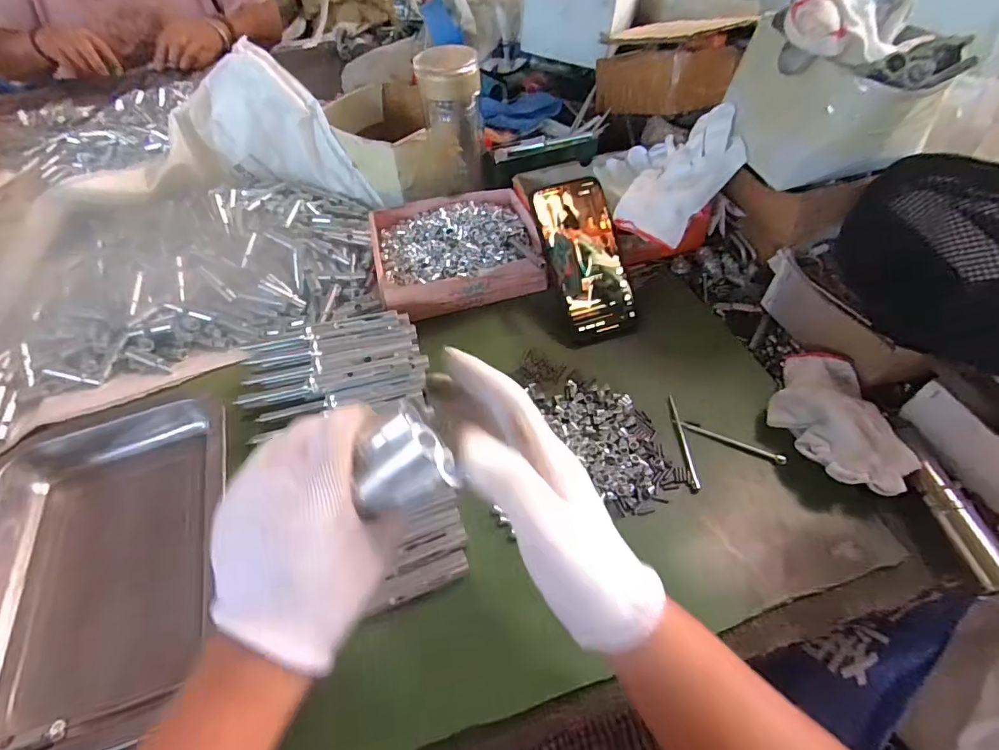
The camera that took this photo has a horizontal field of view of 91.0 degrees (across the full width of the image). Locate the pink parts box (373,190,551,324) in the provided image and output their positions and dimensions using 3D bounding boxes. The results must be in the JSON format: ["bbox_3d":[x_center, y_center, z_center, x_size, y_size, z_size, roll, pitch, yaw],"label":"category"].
[{"bbox_3d":[-0.048,-0.138,0.540,0.181,0.041,0.155,-17,55,-8],"label":"pink parts box"}]

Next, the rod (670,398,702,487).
[{"bbox_3d":[0.155,0.053,0.413,0.006,0.004,0.090,-3,54,2],"label":"rod"}]

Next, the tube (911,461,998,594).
[{"bbox_3d":[0.323,0.106,0.345,0.019,0.025,0.086,-8,54,-2],"label":"tube"}]

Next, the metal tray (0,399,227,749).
[{"bbox_3d":[-0.300,0.137,0.360,0.173,0.035,0.257,-12,55,-4],"label":"metal tray"}]

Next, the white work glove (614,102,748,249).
[{"bbox_3d":[0.182,-0.199,0.496,0.100,0.083,0.140,22,56,19],"label":"white work glove"}]

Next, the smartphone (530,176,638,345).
[{"bbox_3d":[0.088,-0.115,0.490,0.074,0.008,0.160,-16,89,-8],"label":"smartphone"}]

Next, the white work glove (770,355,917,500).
[{"bbox_3d":[0.265,0.034,0.391,0.076,0.047,0.128,-8,54,-2],"label":"white work glove"}]

